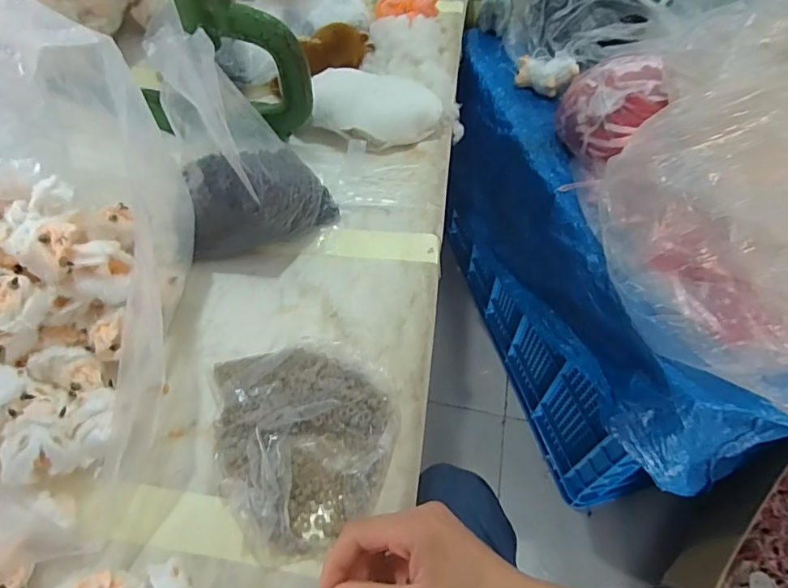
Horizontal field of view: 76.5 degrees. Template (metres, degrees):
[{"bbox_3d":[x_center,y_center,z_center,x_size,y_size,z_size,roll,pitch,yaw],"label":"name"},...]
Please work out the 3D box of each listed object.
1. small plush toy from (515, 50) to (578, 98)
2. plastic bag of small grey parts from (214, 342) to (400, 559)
[{"bbox_3d":[0.320,-0.463,1.054,0.117,0.060,0.083,0,55,-1],"label":"small plush toy"},{"bbox_3d":[-0.073,0.119,0.429,0.152,0.037,0.171,-12,56,-10],"label":"plastic bag of small grey parts"}]

